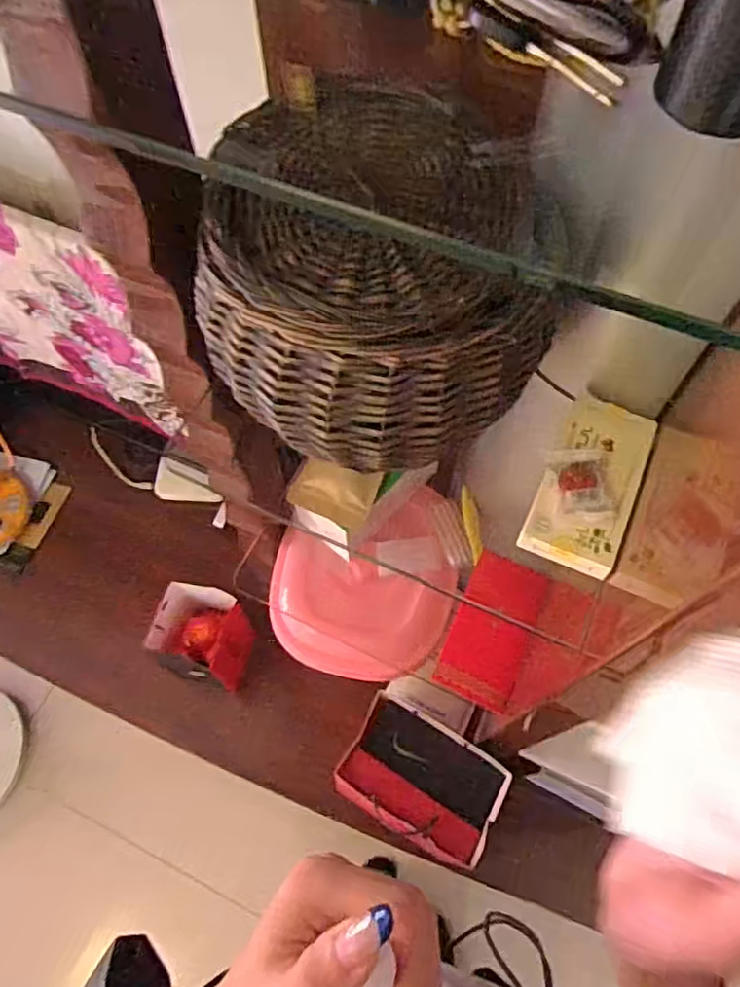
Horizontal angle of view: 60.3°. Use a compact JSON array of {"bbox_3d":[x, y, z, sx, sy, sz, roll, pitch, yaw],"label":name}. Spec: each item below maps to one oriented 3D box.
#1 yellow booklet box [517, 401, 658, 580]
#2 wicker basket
[{"bbox_3d":[0.177,-0.010,0.507,0.071,0.013,0.149,23,66,12],"label":"yellow booklet box"},{"bbox_3d":[0.008,-0.151,0.450,0.232,0.119,0.221,9,64,5],"label":"wicker basket"}]

